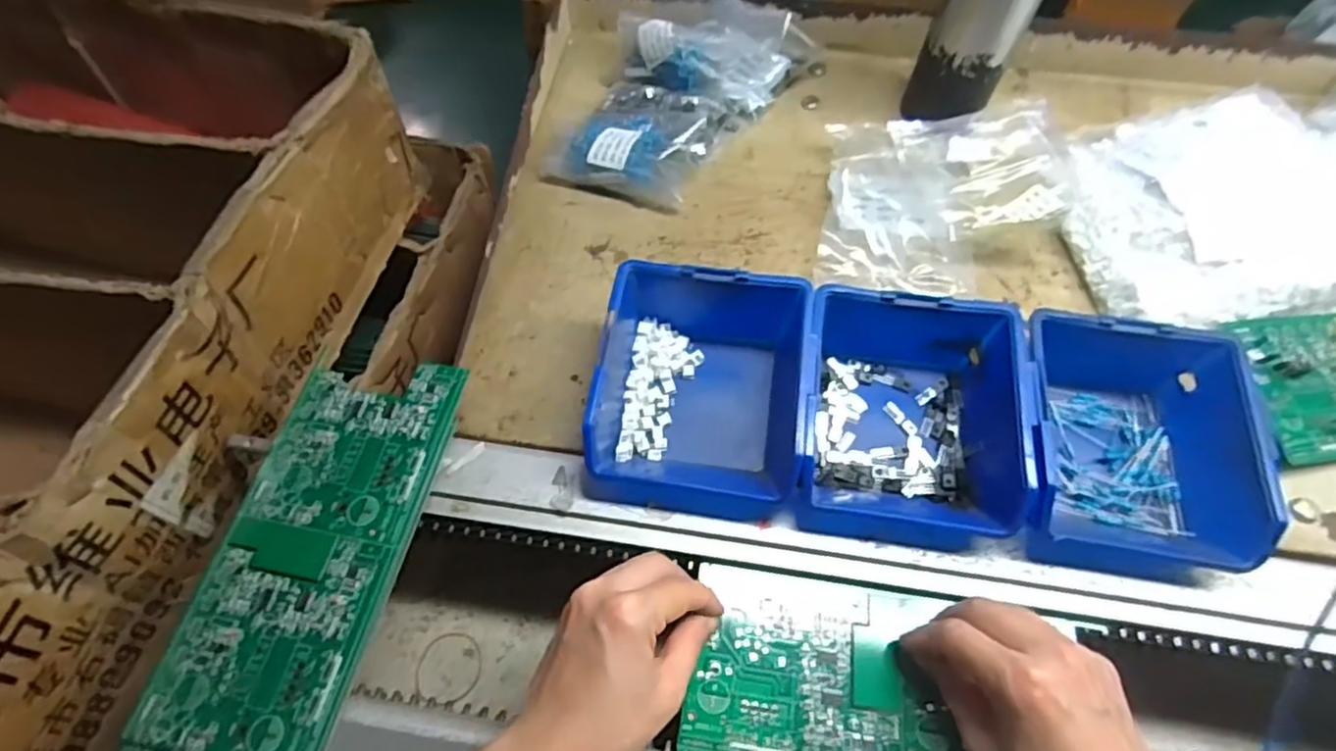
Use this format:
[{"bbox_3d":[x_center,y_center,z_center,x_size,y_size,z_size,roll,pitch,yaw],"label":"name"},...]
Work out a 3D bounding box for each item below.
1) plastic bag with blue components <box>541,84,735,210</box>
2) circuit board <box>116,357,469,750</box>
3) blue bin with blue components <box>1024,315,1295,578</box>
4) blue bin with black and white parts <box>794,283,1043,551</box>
[{"bbox_3d":[-0.024,-0.185,0.527,0.114,0.035,0.112,22,61,12],"label":"plastic bag with blue components"},{"bbox_3d":[-0.193,0.101,0.358,0.094,0.009,0.240,10,63,5],"label":"circuit board"},{"bbox_3d":[0.263,0.036,0.385,0.121,0.057,0.136,10,59,5],"label":"blue bin with blue components"},{"bbox_3d":[0.139,0.021,0.396,0.121,0.072,0.139,8,59,5],"label":"blue bin with black and white parts"}]

